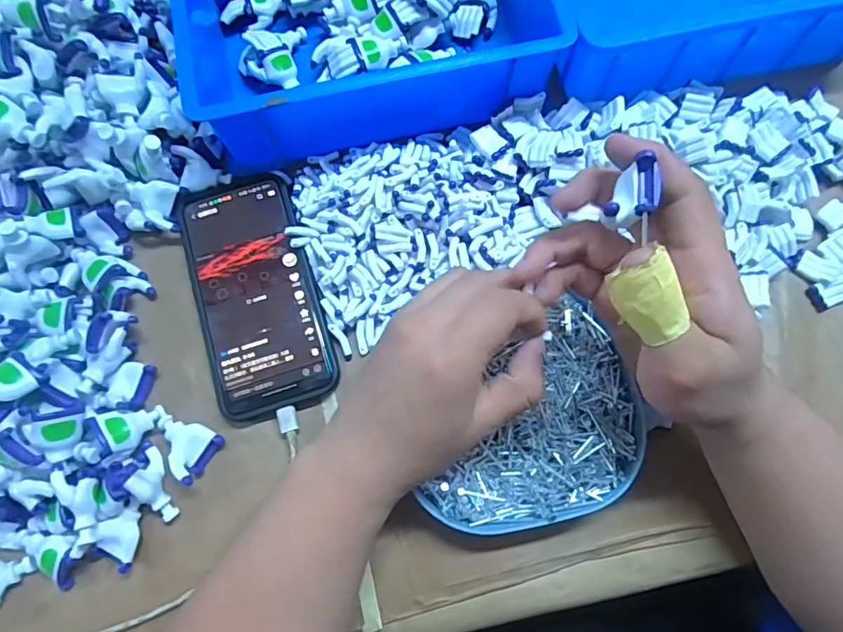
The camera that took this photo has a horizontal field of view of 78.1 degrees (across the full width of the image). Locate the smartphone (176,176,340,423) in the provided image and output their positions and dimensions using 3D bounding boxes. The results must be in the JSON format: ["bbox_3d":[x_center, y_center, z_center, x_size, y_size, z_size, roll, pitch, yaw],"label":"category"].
[{"bbox_3d":[-0.111,-0.018,0.349,0.078,0.010,0.165,-18,75,-4],"label":"smartphone"}]

